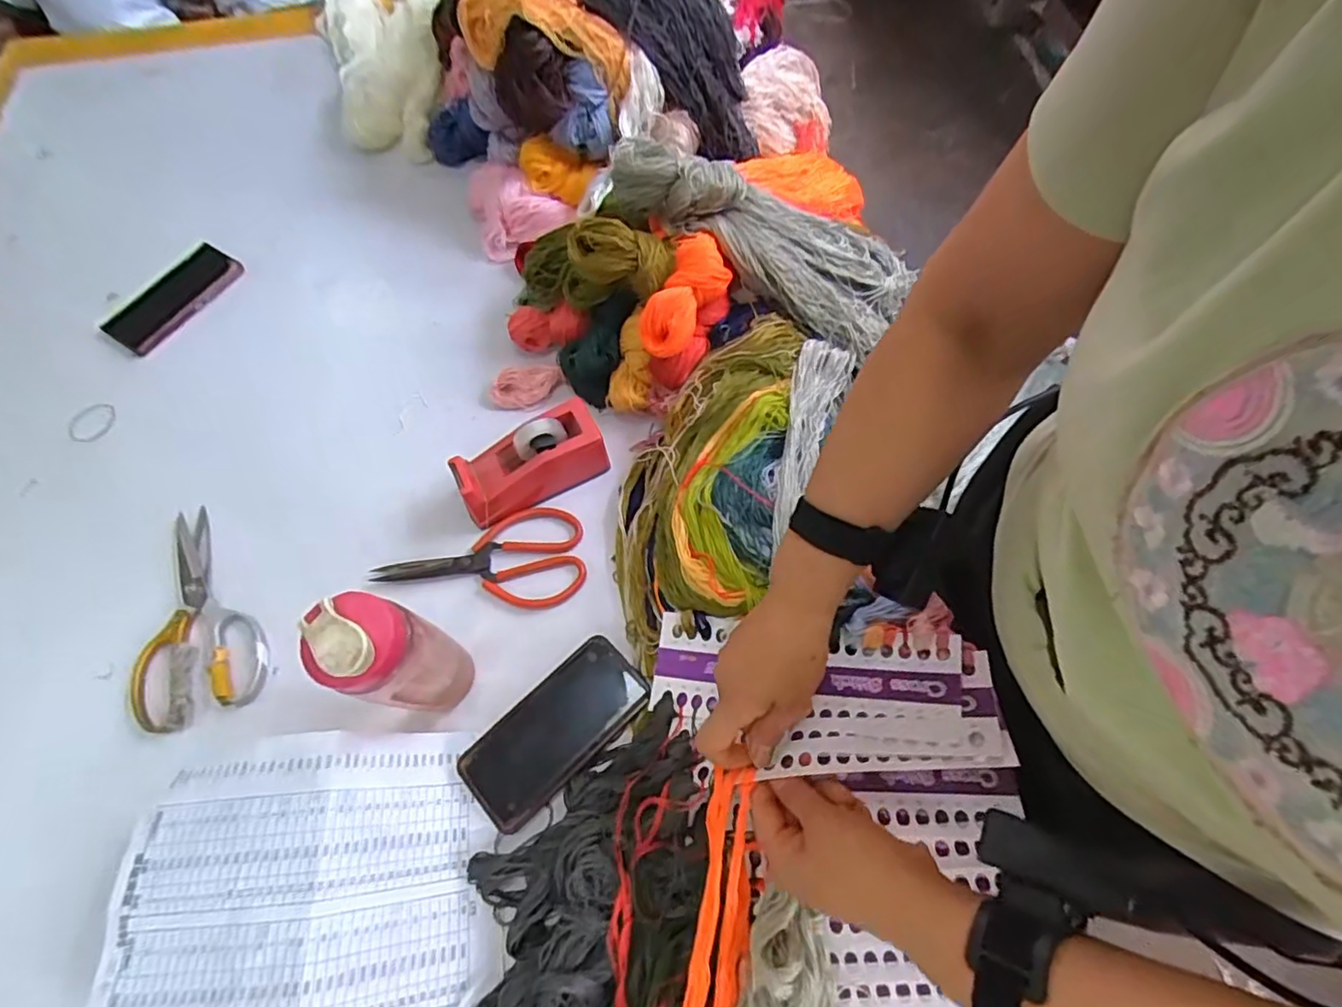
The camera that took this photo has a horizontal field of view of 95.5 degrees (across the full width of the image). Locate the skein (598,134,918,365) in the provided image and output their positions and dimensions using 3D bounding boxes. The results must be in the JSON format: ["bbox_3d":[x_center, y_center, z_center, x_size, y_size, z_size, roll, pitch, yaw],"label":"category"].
[{"bbox_3d":[0.097,-0.272,0.627,0.339,0.096,0.145,25,65,-7],"label":"skein"}]

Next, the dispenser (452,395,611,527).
[{"bbox_3d":[-0.141,-0.041,0.616,0.146,0.077,0.057,-26,67,-9],"label":"dispenser"}]

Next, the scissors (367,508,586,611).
[{"bbox_3d":[-0.190,0.062,0.608,0.202,0.012,0.100,-8,66,-2],"label":"scissors"}]

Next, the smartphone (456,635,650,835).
[{"bbox_3d":[-0.101,0.197,0.536,0.164,0.018,0.078,-42,71,-15],"label":"smartphone"}]

